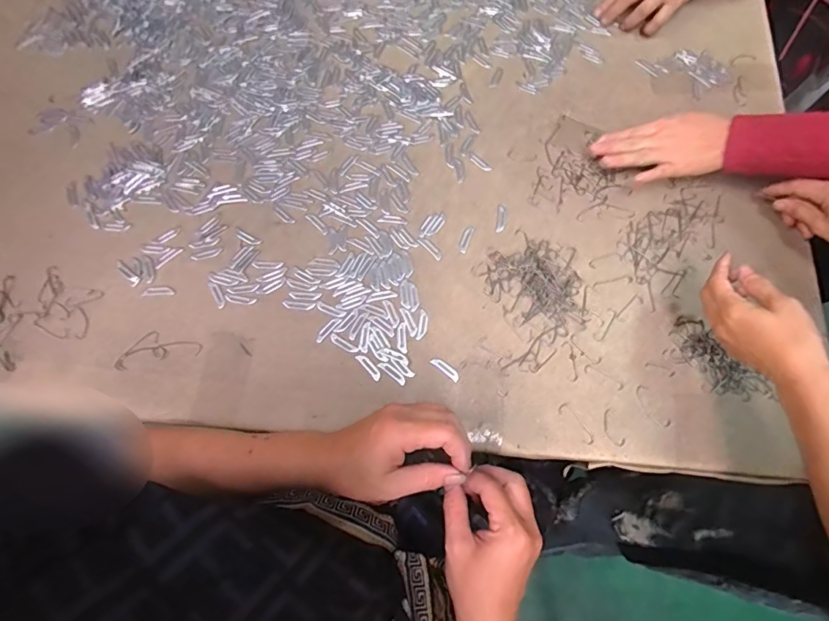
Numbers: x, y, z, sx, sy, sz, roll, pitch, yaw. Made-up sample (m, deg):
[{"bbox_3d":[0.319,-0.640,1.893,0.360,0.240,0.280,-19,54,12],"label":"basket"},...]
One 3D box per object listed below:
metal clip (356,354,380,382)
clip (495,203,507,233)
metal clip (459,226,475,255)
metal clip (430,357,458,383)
[{"bbox_3d":[-0.048,0.060,0.488,0.009,0.004,0.034,-40,77,-13],"label":"metal clip"},{"bbox_3d":[0.103,-0.108,0.541,0.012,0.004,0.039,9,72,2],"label":"clip"},{"bbox_3d":[0.060,-0.083,0.533,0.010,0.004,0.035,21,72,6],"label":"metal clip"},{"bbox_3d":[0.033,0.063,0.494,0.036,0.004,0.011,37,75,11],"label":"metal clip"}]

